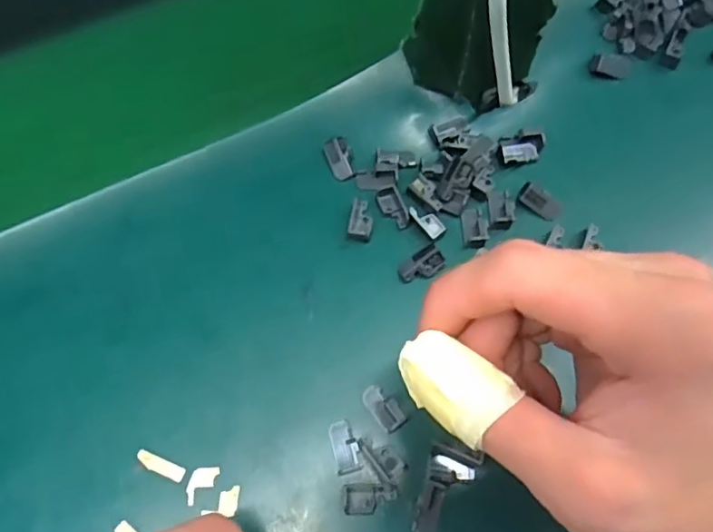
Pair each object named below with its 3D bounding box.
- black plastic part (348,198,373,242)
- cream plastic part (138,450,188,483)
[{"bbox_3d":[0.003,-0.024,0.287,0.011,0.007,0.022,8,65,4],"label":"black plastic part"},{"bbox_3d":[-0.083,0.085,0.243,0.022,0.004,0.006,21,67,10],"label":"cream plastic part"}]

